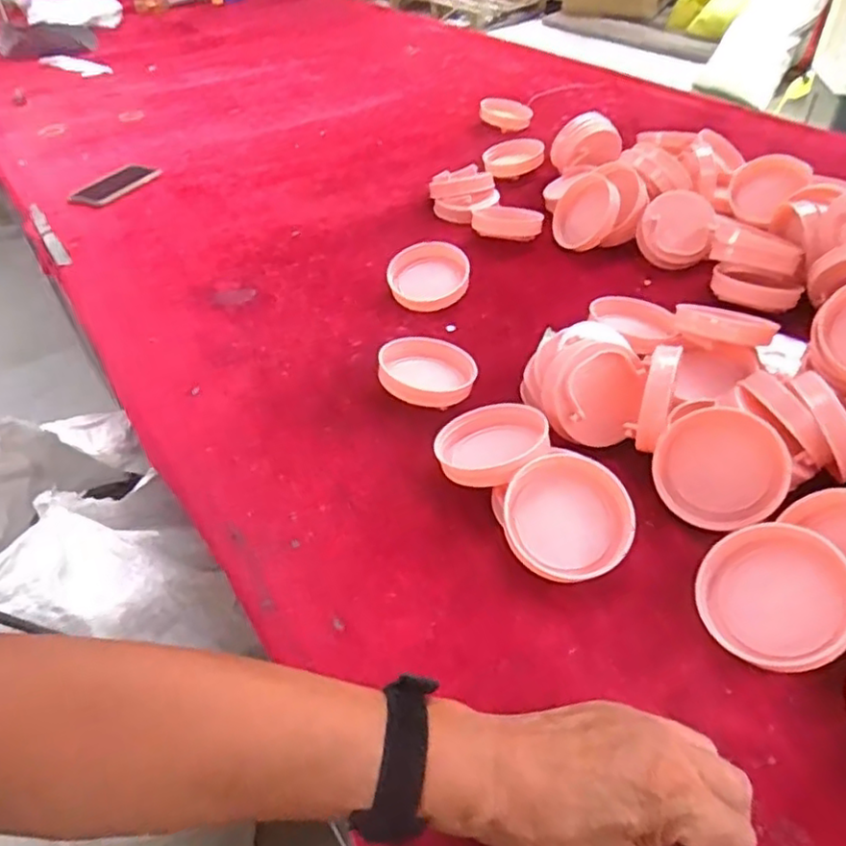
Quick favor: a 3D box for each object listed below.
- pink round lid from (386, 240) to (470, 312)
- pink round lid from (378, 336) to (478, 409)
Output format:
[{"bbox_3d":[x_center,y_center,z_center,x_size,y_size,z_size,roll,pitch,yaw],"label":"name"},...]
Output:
[{"bbox_3d":[0.007,-0.172,0.740,0.090,0.017,0.090,-7,62,14],"label":"pink round lid"},{"bbox_3d":[0.004,-0.043,0.621,0.089,0.035,0.086,-2,44,2],"label":"pink round lid"}]

